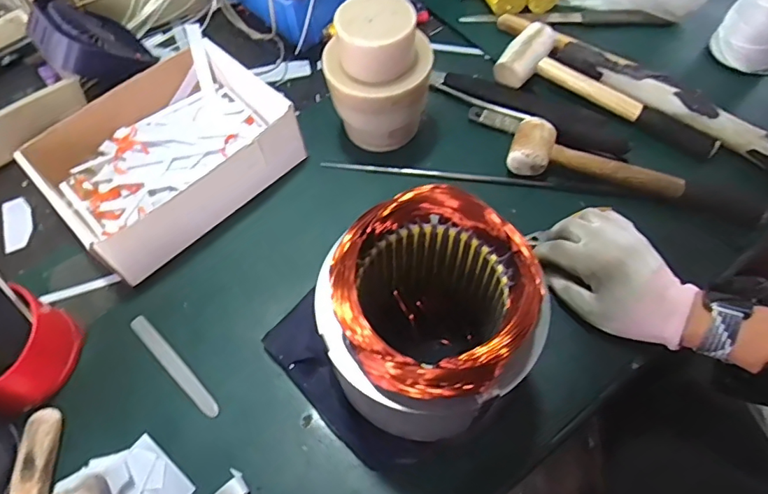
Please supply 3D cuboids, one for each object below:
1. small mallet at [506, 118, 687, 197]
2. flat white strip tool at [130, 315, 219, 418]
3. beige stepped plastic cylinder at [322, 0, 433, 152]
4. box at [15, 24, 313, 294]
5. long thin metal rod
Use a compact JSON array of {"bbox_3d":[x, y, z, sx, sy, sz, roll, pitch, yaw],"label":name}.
[{"bbox_3d":[0.228,-0.092,0.556,0.180,0.044,0.057,12,63,8],"label":"small mallet"},{"bbox_3d":[-0.199,0.110,0.480,0.129,0.004,0.016,40,70,20],"label":"flat white strip tool"},{"bbox_3d":[-0.008,-0.180,0.545,0.107,0.148,0.098,-1,62,1],"label":"beige stepped plastic cylinder"},{"bbox_3d":[-0.245,-0.103,0.553,0.255,0.063,0.198,-41,68,-18],"label":"box"},{"bbox_3d":[0.058,-0.083,0.573,0.253,0.005,0.011,6,64,3],"label":"long thin metal rod"}]

